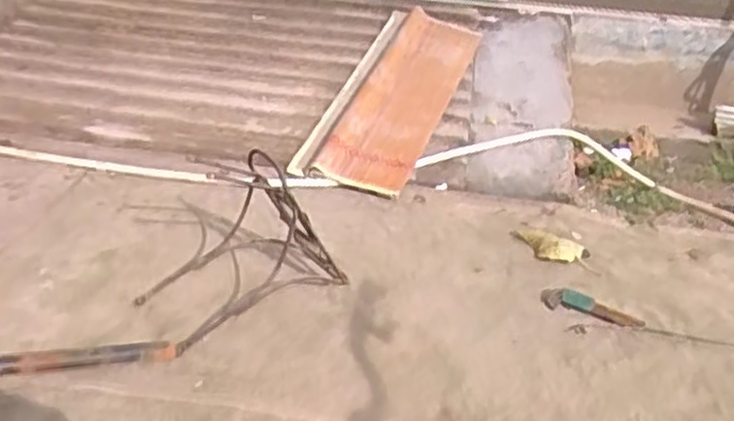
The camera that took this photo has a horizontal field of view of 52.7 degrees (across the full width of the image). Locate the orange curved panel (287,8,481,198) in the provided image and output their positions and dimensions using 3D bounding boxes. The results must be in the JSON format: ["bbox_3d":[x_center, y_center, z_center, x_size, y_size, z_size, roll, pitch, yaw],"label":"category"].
[{"bbox_3d":[0.064,-0.288,1.885,0.275,0.046,0.626,23,62,9],"label":"orange curved panel"}]

